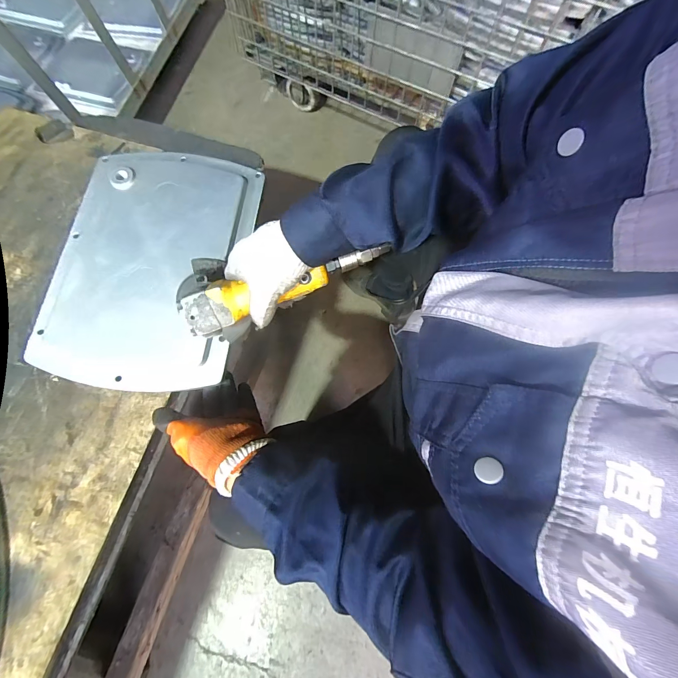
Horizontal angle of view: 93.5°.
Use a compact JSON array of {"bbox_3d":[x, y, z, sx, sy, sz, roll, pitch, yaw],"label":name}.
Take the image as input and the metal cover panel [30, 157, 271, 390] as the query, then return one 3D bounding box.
[{"bbox_3d":[-0.272,-0.116,0.463,0.264,0.023,0.365,5,75,4],"label":"metal cover panel"}]

